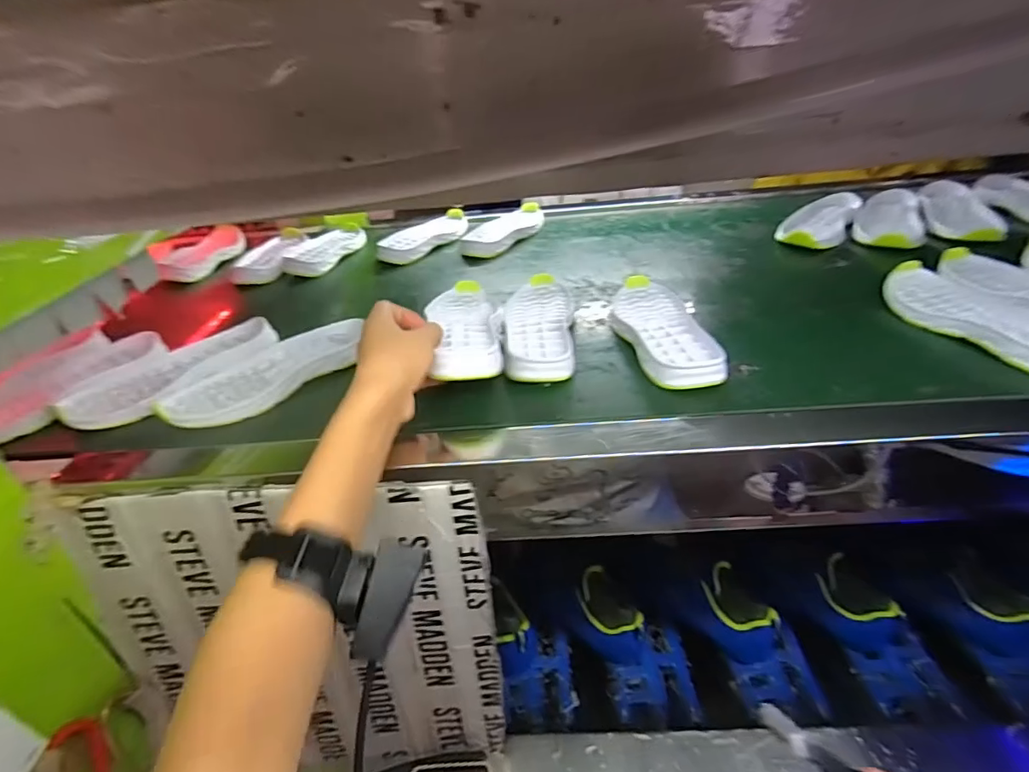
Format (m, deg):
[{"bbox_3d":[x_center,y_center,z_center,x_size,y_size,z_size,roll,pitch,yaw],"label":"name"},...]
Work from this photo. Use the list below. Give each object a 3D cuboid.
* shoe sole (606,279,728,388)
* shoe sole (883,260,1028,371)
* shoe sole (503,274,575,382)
[{"bbox_3d":[0.149,-0.062,0.547,0.080,0.023,0.212,-4,32,2],"label":"shoe sole"},{"bbox_3d":[0.443,-0.061,0.487,0.075,0.033,0.205,-9,32,-6],"label":"shoe sole"},{"bbox_3d":[0.025,-0.068,0.570,0.076,0.025,0.198,-1,32,7],"label":"shoe sole"}]

